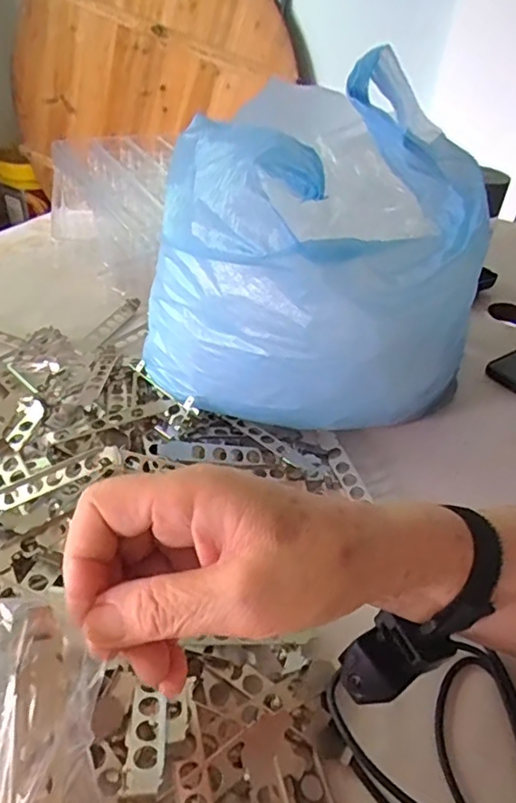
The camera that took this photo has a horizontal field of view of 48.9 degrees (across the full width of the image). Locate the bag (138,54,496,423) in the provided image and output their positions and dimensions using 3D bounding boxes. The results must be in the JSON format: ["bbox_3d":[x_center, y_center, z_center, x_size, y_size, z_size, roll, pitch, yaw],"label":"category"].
[{"bbox_3d":[0.047,-0.114,0.511,0.246,0.247,0.238,34,47,30],"label":"bag"}]

